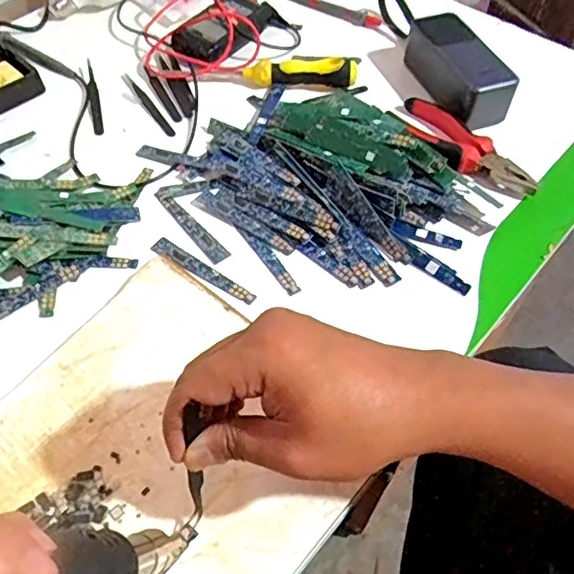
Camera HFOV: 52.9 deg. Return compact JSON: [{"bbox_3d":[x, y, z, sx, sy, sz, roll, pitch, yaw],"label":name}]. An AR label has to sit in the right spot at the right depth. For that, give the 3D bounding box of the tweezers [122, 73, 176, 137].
[{"bbox_3d":[-0.145,-0.185,0.588,0.018,0.004,0.112,-31,60,-20],"label":"tweezers"}]

